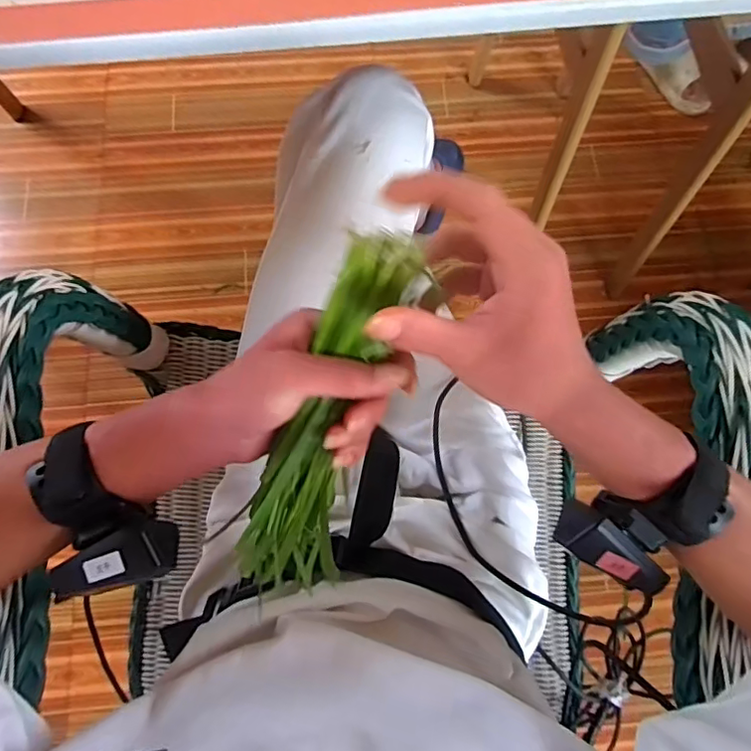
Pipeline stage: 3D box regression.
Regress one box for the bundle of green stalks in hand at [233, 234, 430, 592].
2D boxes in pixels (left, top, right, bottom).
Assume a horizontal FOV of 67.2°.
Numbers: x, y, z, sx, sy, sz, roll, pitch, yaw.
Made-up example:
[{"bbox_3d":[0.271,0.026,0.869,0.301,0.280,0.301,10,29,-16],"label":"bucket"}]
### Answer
[{"bbox_3d":[-0.027,0.029,0.317,0.050,0.040,0.219,21,108,5],"label":"bundle of green stalks in hand"}]

